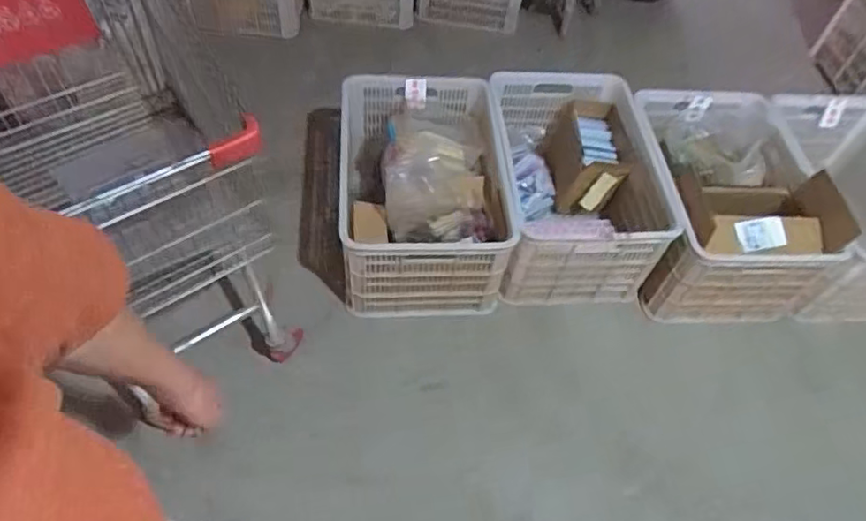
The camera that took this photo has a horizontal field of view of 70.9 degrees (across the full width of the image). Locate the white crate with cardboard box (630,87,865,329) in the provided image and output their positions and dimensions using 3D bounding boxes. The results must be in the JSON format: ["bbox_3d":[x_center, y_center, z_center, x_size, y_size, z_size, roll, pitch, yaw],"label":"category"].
[{"bbox_3d":[0.753,-0.127,1.602,0.408,0.331,0.526,0,53,-6],"label":"white crate with cardboard box"}]

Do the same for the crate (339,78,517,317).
[{"bbox_3d":[-0.026,-0.179,1.564,0.427,0.309,0.545,2,53,-5],"label":"crate"}]

